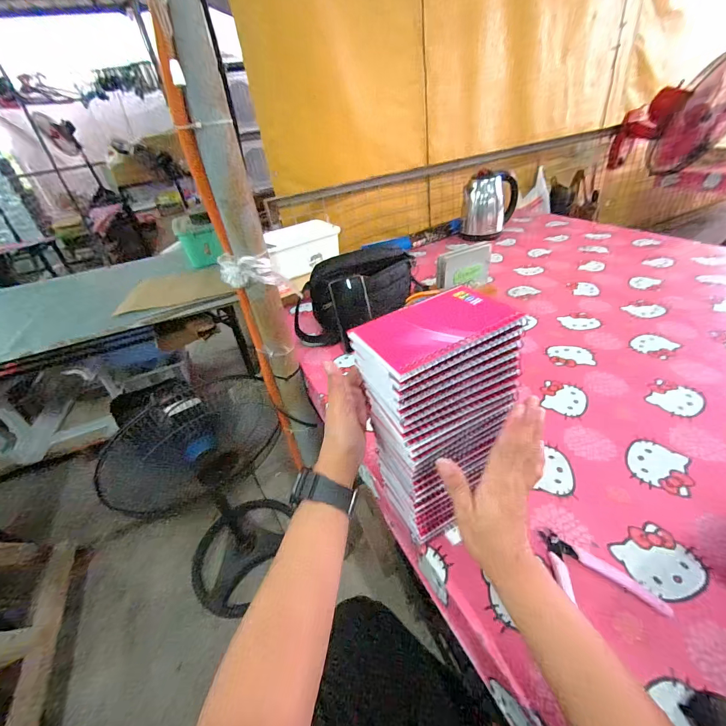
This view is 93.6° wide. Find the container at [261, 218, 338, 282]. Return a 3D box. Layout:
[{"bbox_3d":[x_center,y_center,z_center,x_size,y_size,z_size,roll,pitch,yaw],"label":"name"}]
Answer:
[{"bbox_3d":[-0.175,-0.330,0.980,0.222,0.106,0.098,-30,41,-26],"label":"container"}]

